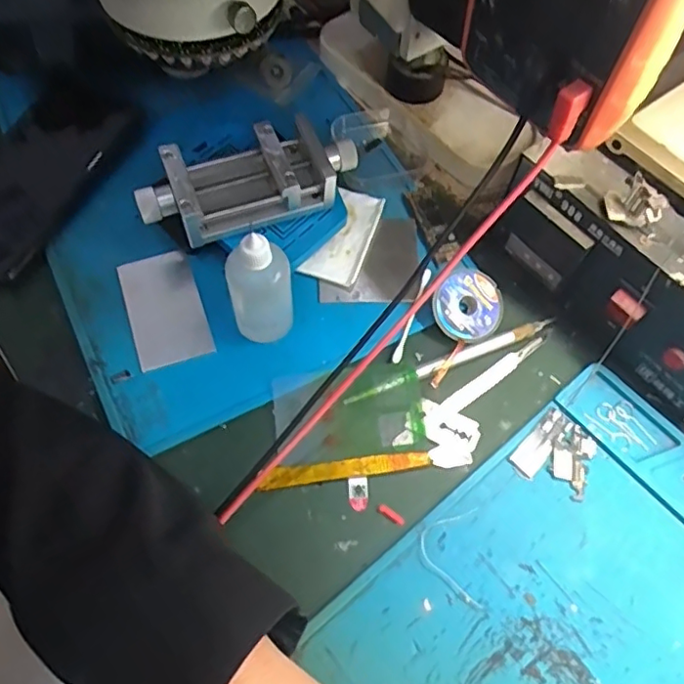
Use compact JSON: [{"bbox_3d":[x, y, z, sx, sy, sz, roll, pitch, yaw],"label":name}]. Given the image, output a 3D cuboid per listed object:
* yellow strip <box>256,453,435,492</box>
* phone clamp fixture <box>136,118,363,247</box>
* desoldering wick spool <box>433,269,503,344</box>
[{"bbox_3d":[0.002,0.070,0.327,0.092,0.004,0.011,-8,62,-5],"label":"yellow strip"},{"bbox_3d":[-0.057,-0.096,0.373,0.137,0.051,0.055,-18,64,-11],"label":"phone clamp fixture"},{"bbox_3d":[0.078,-0.022,0.366,0.043,0.009,0.045,42,74,-11],"label":"desoldering wick spool"}]

